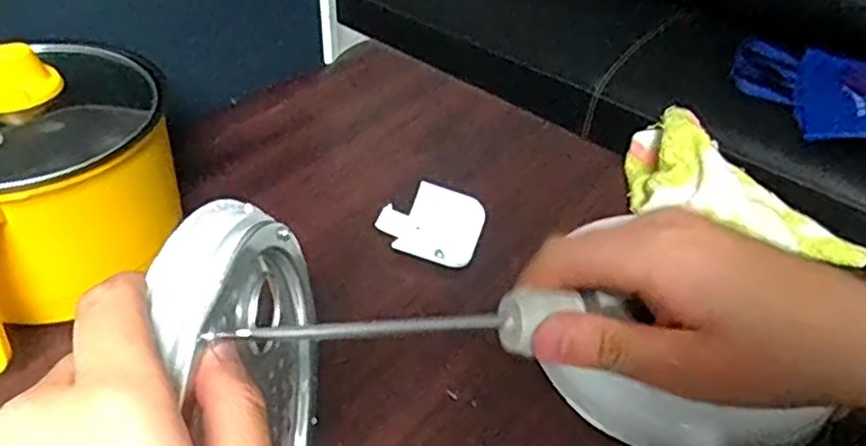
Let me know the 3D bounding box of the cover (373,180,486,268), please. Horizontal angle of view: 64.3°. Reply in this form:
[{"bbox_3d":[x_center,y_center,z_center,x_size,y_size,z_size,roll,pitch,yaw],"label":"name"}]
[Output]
[{"bbox_3d":[-0.002,0.000,0.548,0.080,0.016,0.075,18,44,15],"label":"cover"}]

